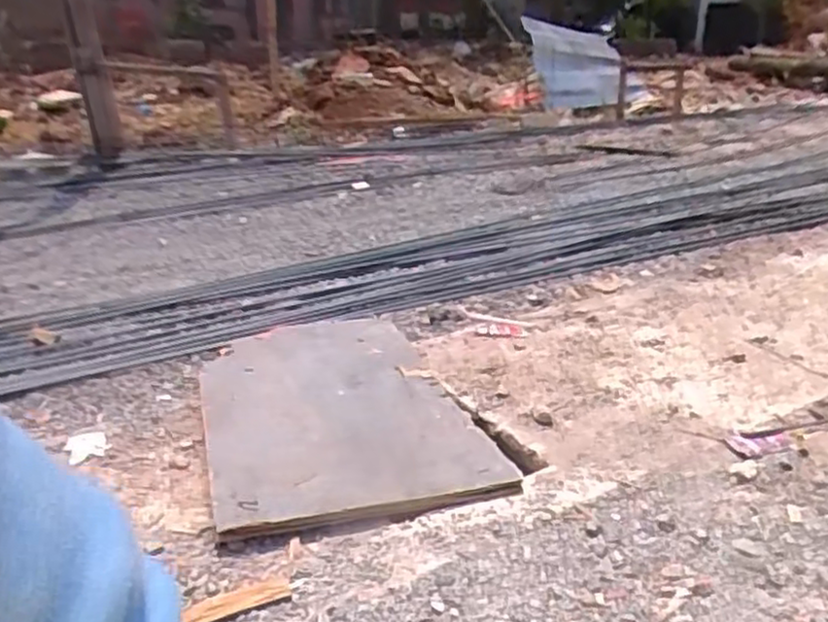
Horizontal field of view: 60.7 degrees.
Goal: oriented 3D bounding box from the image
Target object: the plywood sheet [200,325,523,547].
[{"bbox_3d":[-0.136,0.159,1.179,0.407,0.031,0.594,-7,25,-17],"label":"plywood sheet"}]

